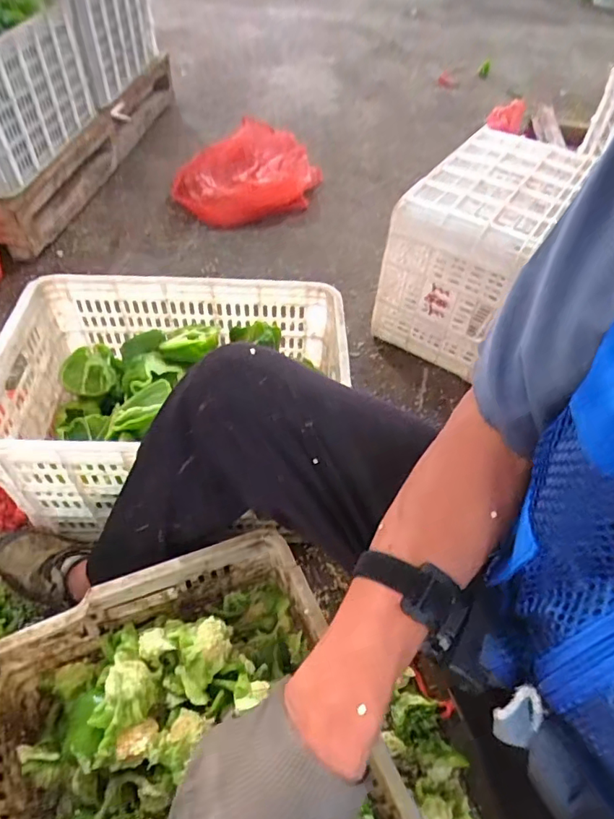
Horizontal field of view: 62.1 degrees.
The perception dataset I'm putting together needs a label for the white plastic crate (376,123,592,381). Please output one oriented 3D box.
[{"bbox_3d":[0.398,-0.372,1.173,0.275,0.323,0.493,29,55,18],"label":"white plastic crate"}]

